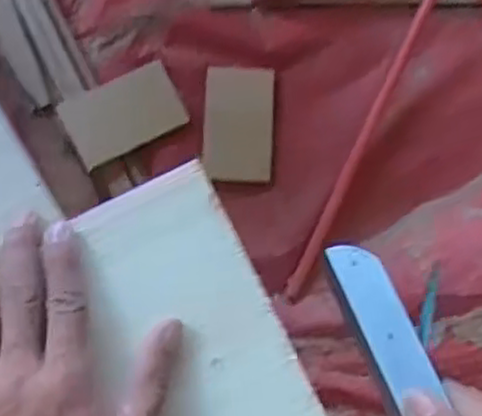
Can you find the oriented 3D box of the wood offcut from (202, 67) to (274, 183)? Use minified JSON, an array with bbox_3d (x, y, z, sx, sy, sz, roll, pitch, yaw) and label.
[{"bbox_3d":[-0.004,-0.139,1.246,0.112,0.015,0.186,2,86,-2],"label":"wood offcut"}]

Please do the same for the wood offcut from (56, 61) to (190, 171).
[{"bbox_3d":[-0.192,-0.155,1.239,0.187,0.020,0.117,-27,88,-4],"label":"wood offcut"}]

